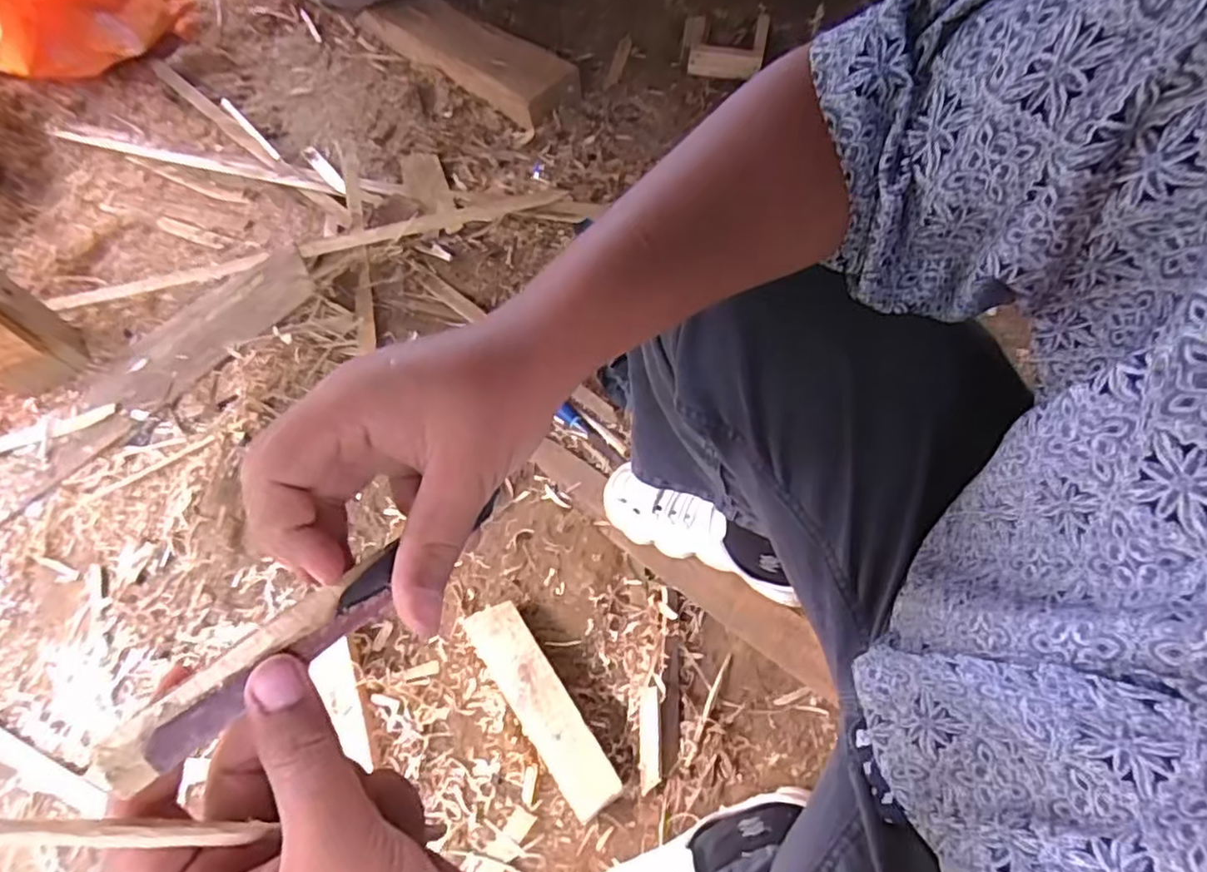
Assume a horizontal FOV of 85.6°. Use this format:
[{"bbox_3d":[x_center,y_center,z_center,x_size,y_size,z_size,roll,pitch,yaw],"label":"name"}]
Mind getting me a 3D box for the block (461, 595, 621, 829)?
[{"bbox_3d":[-0.066,0.275,0.675,0.055,0.042,0.227,-32,70,-14],"label":"block"}]

